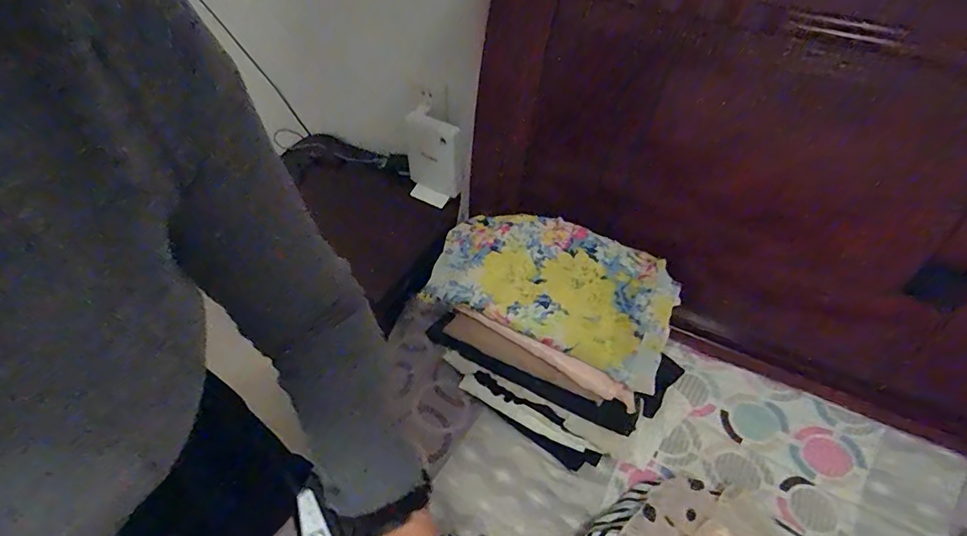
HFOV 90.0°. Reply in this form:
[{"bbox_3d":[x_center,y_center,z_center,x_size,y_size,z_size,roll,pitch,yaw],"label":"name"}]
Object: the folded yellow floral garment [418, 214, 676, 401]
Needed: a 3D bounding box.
[{"bbox_3d":[0.097,0.015,0.689,0.335,0.062,0.184,21,50,18],"label":"folded yellow floral garment"}]

